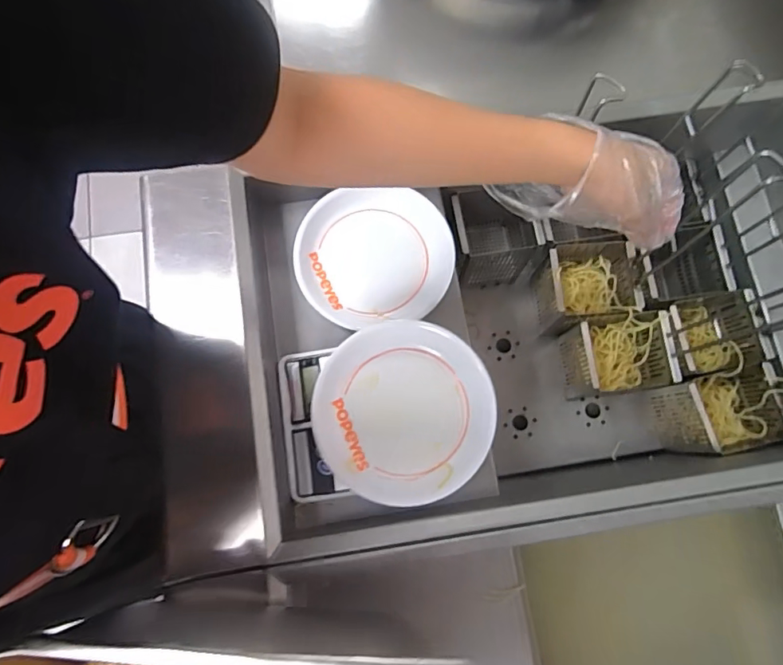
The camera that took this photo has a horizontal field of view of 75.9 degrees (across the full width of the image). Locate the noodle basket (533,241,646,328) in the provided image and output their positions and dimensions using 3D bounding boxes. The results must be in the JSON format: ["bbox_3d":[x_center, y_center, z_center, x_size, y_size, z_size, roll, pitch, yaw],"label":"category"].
[{"bbox_3d":[0.252,-0.065,0.667,0.104,0.111,0.097,0,78,0],"label":"noodle basket"}]

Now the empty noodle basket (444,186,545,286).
[{"bbox_3d":[0.140,-0.128,0.696,0.117,0.134,0.114,-9,79,-2],"label":"empty noodle basket"}]

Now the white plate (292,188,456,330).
[{"bbox_3d":[-0.020,-0.083,0.567,0.173,0.027,0.159,0,78,0],"label":"white plate"}]

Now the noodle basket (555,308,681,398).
[{"bbox_3d":[0.286,0.030,0.651,0.108,0.112,0.095,-5,79,-1],"label":"noodle basket"}]

